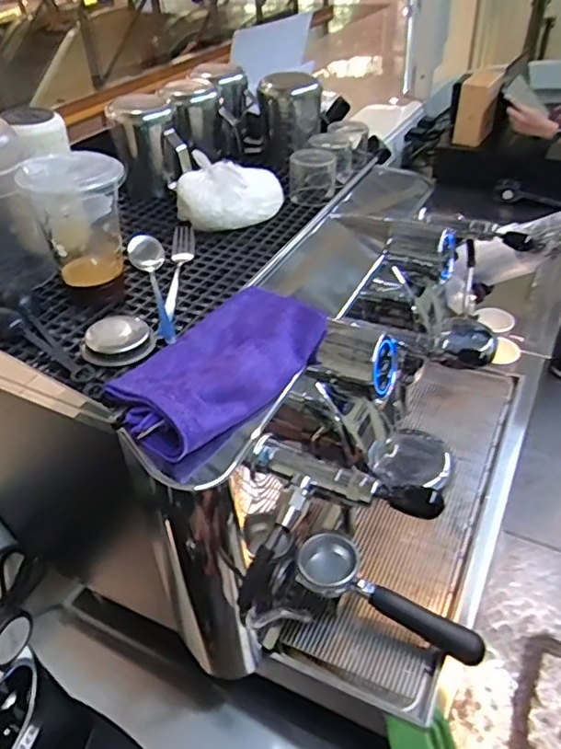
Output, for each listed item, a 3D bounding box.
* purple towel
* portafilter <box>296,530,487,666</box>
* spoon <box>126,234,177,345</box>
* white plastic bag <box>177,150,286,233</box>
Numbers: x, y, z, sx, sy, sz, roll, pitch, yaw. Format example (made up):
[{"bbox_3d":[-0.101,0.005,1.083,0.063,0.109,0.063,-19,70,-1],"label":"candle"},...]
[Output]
[{"bbox_3d":[-0.052,-0.010,0.526,0.103,0.043,0.213,26,47,31],"label":"purple towel"},{"bbox_3d":[0.112,0.249,0.634,0.208,0.049,0.072,24,46,30],"label":"portafilter"},{"bbox_3d":[-0.133,-0.095,0.617,0.039,0.029,0.193,-12,40,-11],"label":"spoon"},{"bbox_3d":[-0.068,-0.229,0.749,0.129,0.072,0.089,4,39,9],"label":"white plastic bag"}]

